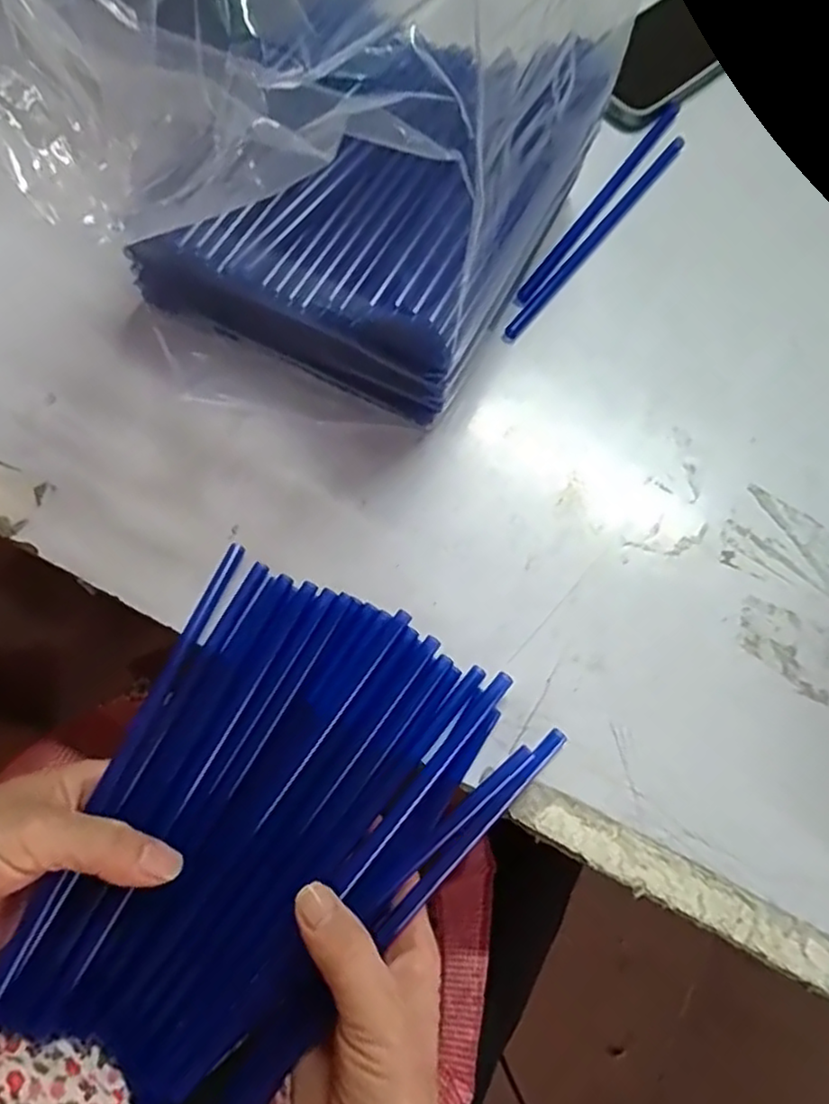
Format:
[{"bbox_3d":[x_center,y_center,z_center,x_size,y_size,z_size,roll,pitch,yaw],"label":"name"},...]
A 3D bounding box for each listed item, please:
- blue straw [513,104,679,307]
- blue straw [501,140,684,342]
[{"bbox_3d":[0.129,-0.244,0.458,0.009,0.006,0.218,34,72,9],"label":"blue straw"},{"bbox_3d":[0.126,-0.217,0.451,0.008,0.004,0.219,36,73,10],"label":"blue straw"}]

